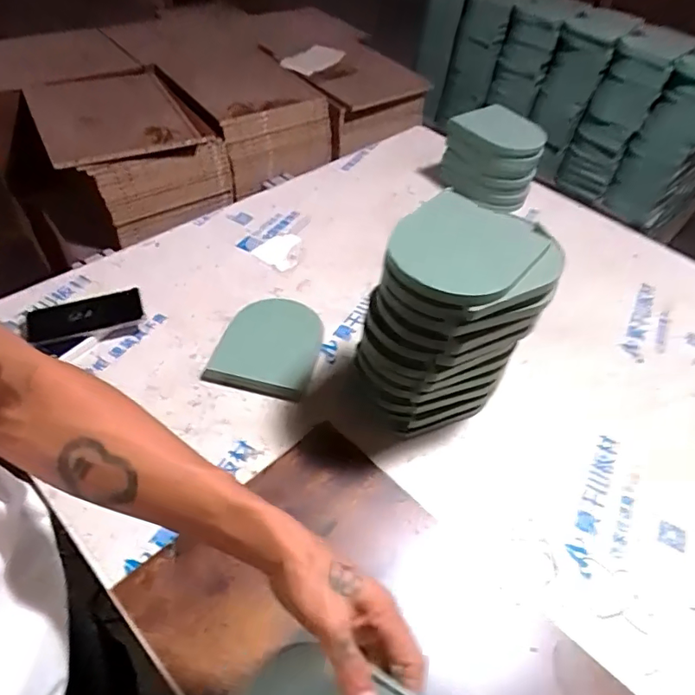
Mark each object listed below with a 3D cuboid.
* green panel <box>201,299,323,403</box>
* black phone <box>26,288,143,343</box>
[{"bbox_3d":[-0.120,-0.006,0.797,0.152,0.023,0.175,10,48,4],"label":"green panel"},{"bbox_3d":[-0.386,-0.049,0.770,0.156,0.008,0.069,-12,56,-12],"label":"black phone"}]

